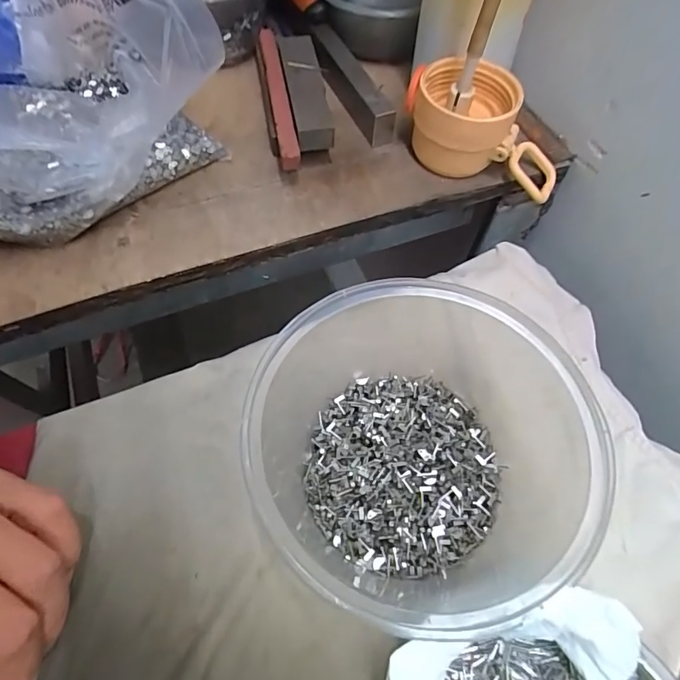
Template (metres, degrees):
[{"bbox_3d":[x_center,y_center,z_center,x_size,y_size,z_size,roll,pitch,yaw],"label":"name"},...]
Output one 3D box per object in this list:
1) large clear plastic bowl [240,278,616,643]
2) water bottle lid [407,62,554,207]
[{"bbox_3d":[0.035,0.042,0.209,0.144,0.070,0.148,1,60,-2],"label":"large clear plastic bowl"},{"bbox_3d":[0.095,-0.136,0.302,0.106,0.052,0.058,31,64,14],"label":"water bottle lid"}]

